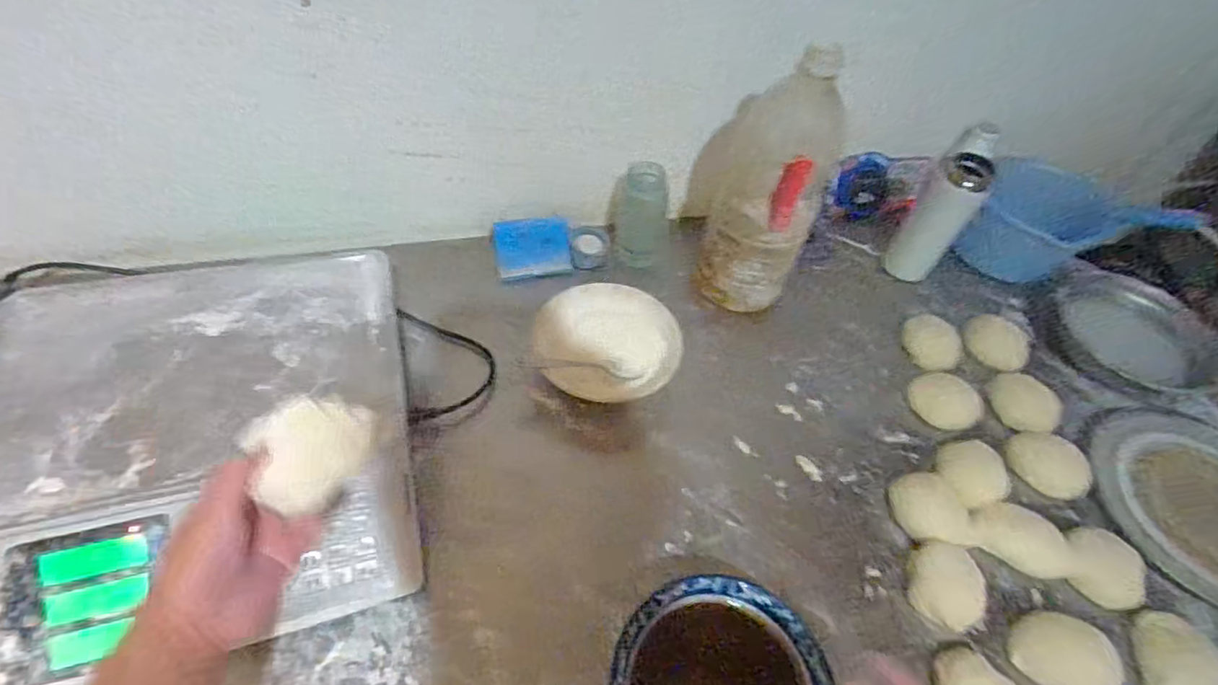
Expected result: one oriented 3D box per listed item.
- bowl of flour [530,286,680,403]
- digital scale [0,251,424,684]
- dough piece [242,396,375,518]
[{"bbox_3d":[-0.005,0.005,0.671,0.173,0.060,0.156,30,55,16],"label":"bowl of flour"},{"bbox_3d":[-0.359,0.091,0.532,0.341,0.132,0.345,-10,54,-14],"label":"digital scale"},{"bbox_3d":[-0.185,0.065,0.355,0.071,0.037,0.056,-27,58,-22],"label":"dough piece"}]

